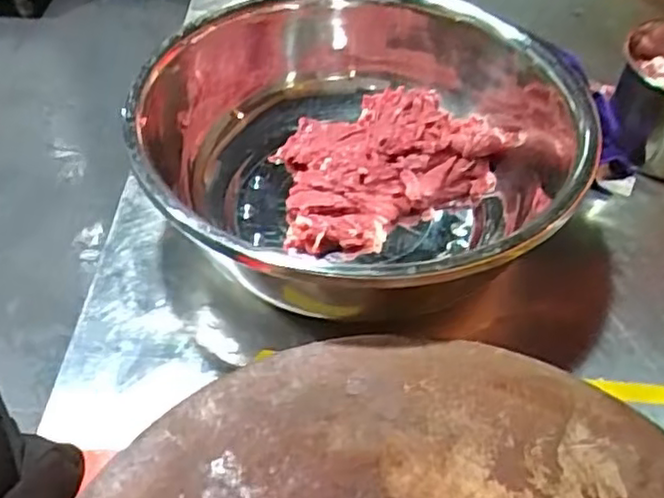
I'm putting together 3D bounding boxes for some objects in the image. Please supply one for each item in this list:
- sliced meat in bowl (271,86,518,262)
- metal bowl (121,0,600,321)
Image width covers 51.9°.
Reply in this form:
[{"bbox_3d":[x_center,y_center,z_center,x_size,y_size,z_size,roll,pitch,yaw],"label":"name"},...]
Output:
[{"bbox_3d":[0.045,-0.091,0.696,0.247,0.058,0.170,-27,53,-23],"label":"sliced meat in bowl"},{"bbox_3d":[0.030,-0.078,0.616,0.356,0.148,0.367,1,48,-1],"label":"metal bowl"}]

